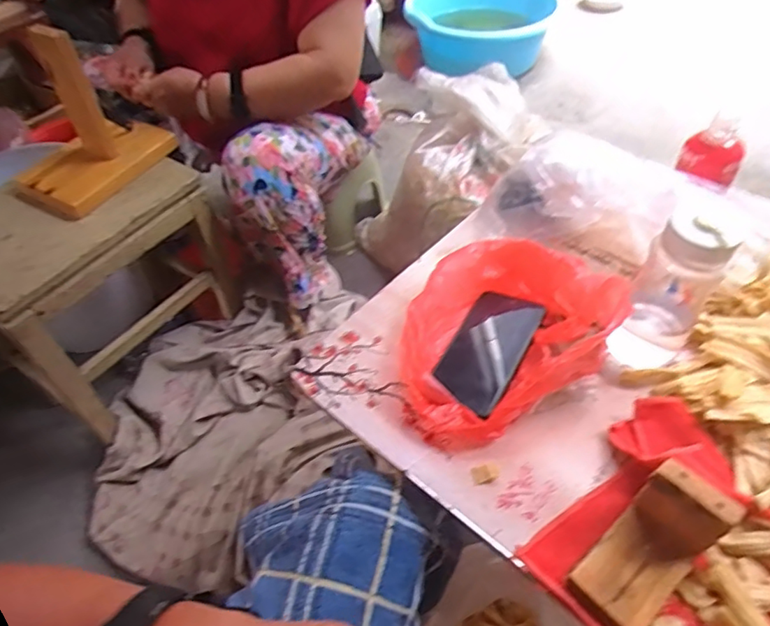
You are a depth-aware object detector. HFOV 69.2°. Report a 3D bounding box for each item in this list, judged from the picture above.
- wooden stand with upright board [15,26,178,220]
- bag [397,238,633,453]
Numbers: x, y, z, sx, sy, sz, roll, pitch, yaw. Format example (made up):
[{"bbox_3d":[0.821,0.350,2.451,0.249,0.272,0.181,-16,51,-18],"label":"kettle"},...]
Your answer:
[{"bbox_3d":[-0.446,-0.292,0.810,0.124,0.208,0.220,25,55,22],"label":"wooden stand with upright board"},{"bbox_3d":[0.123,0.014,0.591,0.239,0.079,0.197,-19,50,-14],"label":"bag"}]

